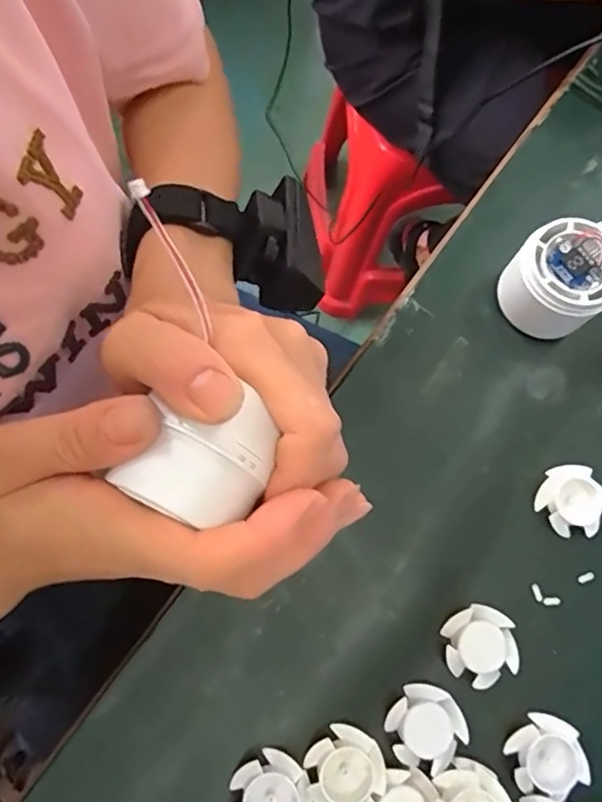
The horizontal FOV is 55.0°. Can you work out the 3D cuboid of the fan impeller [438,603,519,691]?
[{"bbox_3d":[0.099,0.135,0.321,0.040,0.007,0.038,-29,80,-10],"label":"fan impeller"}]

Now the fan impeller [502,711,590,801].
[{"bbox_3d":[0.133,0.192,0.310,0.040,0.013,0.038,1,76,-3],"label":"fan impeller"}]

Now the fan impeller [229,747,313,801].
[{"bbox_3d":[-0.016,0.201,0.293,0.039,0.010,0.038,-42,82,-12],"label":"fan impeller"}]

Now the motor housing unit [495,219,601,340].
[{"bbox_3d":[0.154,-0.072,0.350,0.058,0.054,0.055,43,77,4],"label":"motor housing unit"}]

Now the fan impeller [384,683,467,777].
[{"bbox_3d":[0.067,0.174,0.308,0.037,0.009,0.040,1,76,-3],"label":"fan impeller"}]

